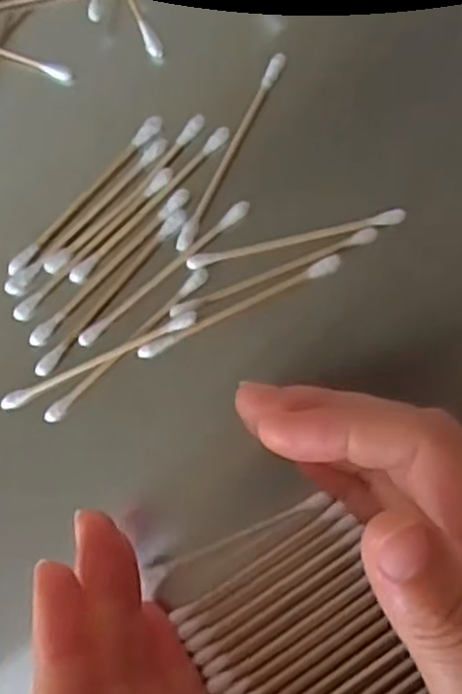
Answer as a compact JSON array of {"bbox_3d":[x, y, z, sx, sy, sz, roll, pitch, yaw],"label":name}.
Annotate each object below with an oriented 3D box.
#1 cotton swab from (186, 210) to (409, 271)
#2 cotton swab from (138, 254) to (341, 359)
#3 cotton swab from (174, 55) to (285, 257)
[{"bbox_3d":[0.021,-0.036,0.252,0.072,0.007,0.005,-12,86,7],"label":"cotton swab"},{"bbox_3d":[0.003,-0.013,0.248,0.071,0.004,0.005,-26,84,5],"label":"cotton swab"},{"bbox_3d":[0.000,-0.065,0.254,0.005,0.005,0.072,27,91,8],"label":"cotton swab"}]

